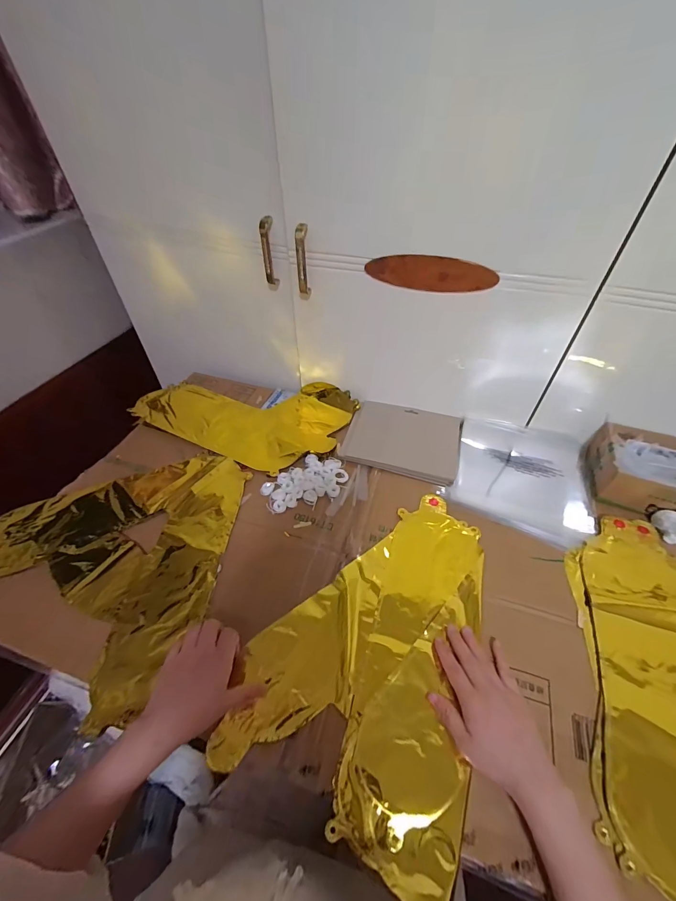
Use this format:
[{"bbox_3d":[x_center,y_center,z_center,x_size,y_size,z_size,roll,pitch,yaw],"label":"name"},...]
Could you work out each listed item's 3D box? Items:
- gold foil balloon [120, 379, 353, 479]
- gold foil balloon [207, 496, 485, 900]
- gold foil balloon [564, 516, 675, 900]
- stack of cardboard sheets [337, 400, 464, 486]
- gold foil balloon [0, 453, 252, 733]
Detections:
[{"bbox_3d":[-0.187,-0.083,0.711,0.406,0.027,0.231,18,50,15],"label":"gold foil balloon"},{"bbox_3d":[0.061,0.227,0.450,0.256,0.016,0.392,22,52,18],"label":"gold foil balloon"},{"bbox_3d":[0.386,0.272,0.395,0.206,0.013,0.430,11,49,10],"label":"gold foil balloon"},{"bbox_3d":[0.121,-0.024,0.662,0.203,0.009,0.170,13,49,11],"label":"stack of cardboard sheets"},{"bbox_3d":[-0.342,0.138,0.526,0.357,0.016,0.363,10,49,9],"label":"gold foil balloon"}]

